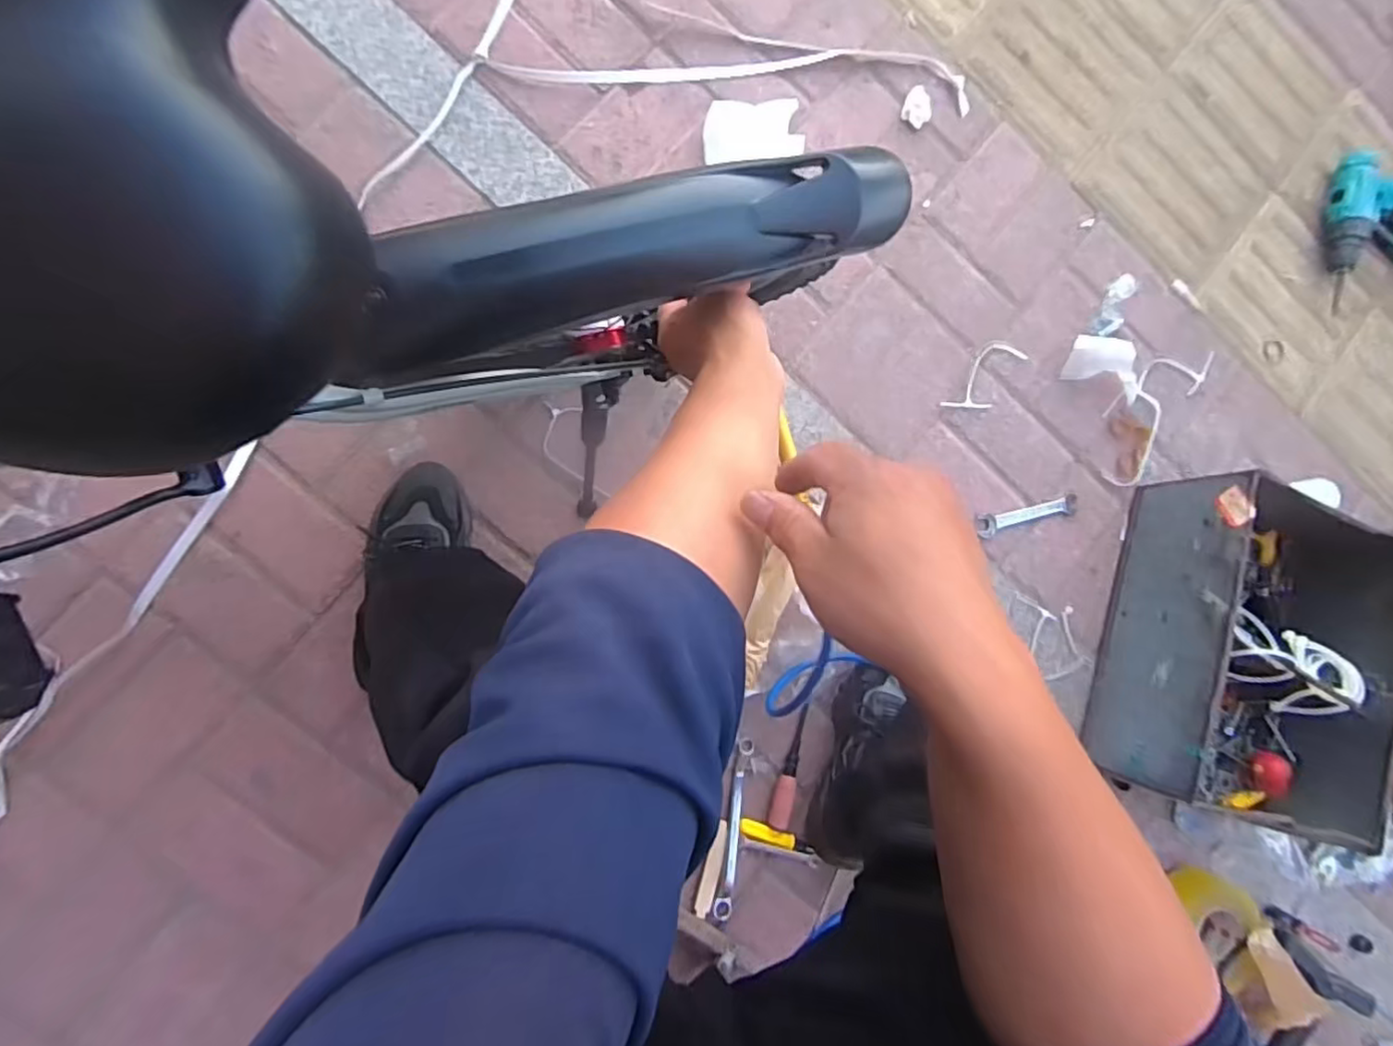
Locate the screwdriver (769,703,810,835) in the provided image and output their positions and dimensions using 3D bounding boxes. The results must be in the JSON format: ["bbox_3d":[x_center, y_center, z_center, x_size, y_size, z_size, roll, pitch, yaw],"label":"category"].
[{"bbox_3d":[0.119,0.314,0.841,0.028,0.020,0.154,12,88,-8],"label":"screwdriver"}]

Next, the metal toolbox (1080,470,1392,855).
[{"bbox_3d":[0.736,0.168,0.874,0.290,0.180,0.416,16,87,-8],"label":"metal toolbox"}]

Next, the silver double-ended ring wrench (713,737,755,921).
[{"bbox_3d":[0.049,0.388,0.828,0.021,0.023,0.219,10,88,-8],"label":"silver double-ended ring wrench"}]

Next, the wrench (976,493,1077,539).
[{"bbox_3d":[0.468,-0.014,0.909,0.153,0.009,0.033,-15,92,-8],"label":"wrench"}]

